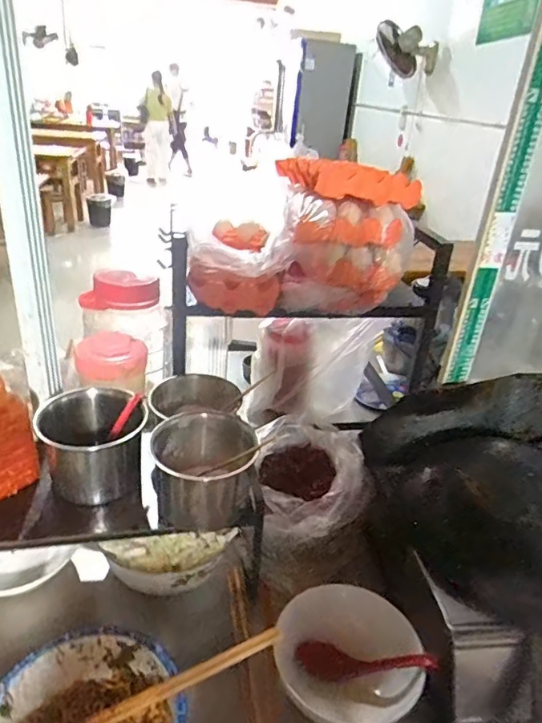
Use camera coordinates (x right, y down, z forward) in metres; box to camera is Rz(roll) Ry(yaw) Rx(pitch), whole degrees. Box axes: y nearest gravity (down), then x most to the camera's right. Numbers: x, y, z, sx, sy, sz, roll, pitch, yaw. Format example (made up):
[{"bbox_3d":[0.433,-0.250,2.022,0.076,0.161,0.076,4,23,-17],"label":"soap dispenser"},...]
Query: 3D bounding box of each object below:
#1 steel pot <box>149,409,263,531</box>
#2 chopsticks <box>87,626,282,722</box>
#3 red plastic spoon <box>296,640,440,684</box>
[{"bbox_3d":[-0.085,0.139,0.671,0.129,0.101,0.112,-4,30,-16],"label":"steel pot"},{"bbox_3d":[-0.090,0.344,0.567,0.216,0.012,0.017,-21,34,-12],"label":"chopsticks"},{"bbox_3d":[0.111,0.355,0.617,0.169,0.026,0.037,-15,20,26],"label":"red plastic spoon"}]

